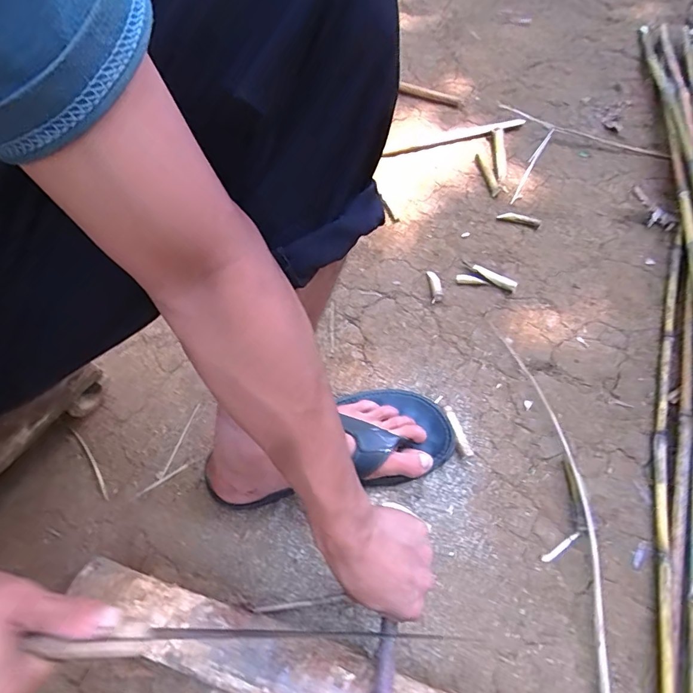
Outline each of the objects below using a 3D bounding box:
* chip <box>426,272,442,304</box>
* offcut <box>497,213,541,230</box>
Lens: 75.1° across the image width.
[{"bbox_3d":[0.125,-0.085,0.640,0.016,0.009,0.051,-3,61,-1],"label":"chip"},{"bbox_3d":[0.271,-0.199,0.708,0.064,0.008,0.020,21,64,12],"label":"offcut"}]

